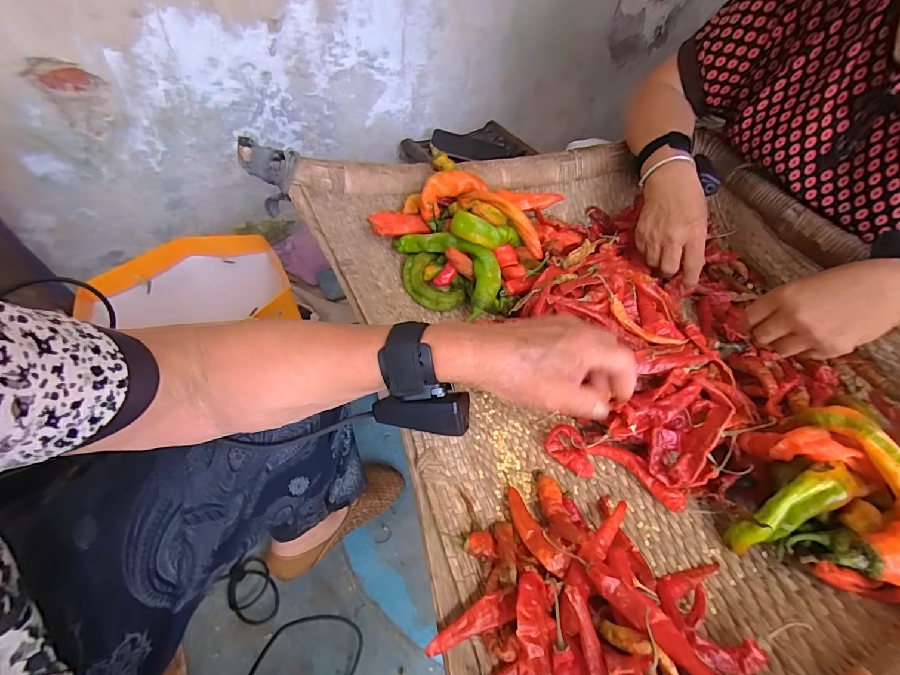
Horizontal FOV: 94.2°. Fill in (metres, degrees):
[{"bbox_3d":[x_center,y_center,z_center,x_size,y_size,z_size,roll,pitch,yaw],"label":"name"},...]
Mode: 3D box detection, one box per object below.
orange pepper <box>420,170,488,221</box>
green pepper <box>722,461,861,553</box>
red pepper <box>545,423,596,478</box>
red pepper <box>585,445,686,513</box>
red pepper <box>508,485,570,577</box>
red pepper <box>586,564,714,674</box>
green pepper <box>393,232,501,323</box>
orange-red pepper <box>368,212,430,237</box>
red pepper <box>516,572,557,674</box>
[{"bbox_3d":[0.002,-0.169,0.488,0.081,0.043,0.023,-16,53,-17],"label":"orange pepper"},{"bbox_3d":[0.263,0.133,0.324,0.105,0.030,0.029,-36,55,8],"label":"green pepper"},{"bbox_3d":[0.111,0.101,0.377,0.048,0.020,0.029,36,56,24],"label":"red pepper"},{"bbox_3d":[0.167,0.120,0.374,0.086,0.016,0.021,31,54,21],"label":"red pepper"},{"bbox_3d":[0.063,0.149,0.326,0.021,0.010,0.073,-18,40,-19],"label":"red pepper"},{"bbox_3d":[0.135,0.184,0.264,0.018,0.013,0.101,-35,60,-29],"label":"red pepper"},{"bbox_3d":[0.005,-0.085,0.478,0.069,0.033,0.127,-30,58,-26],"label":"green pepper"},{"bbox_3d":[-0.059,-0.132,0.488,0.071,0.018,0.026,-6,49,-28],"label":"orange-red pepper"},{"bbox_3d":[0.055,0.194,0.265,0.026,0.029,0.073,0,65,-4],"label":"red pepper"}]

